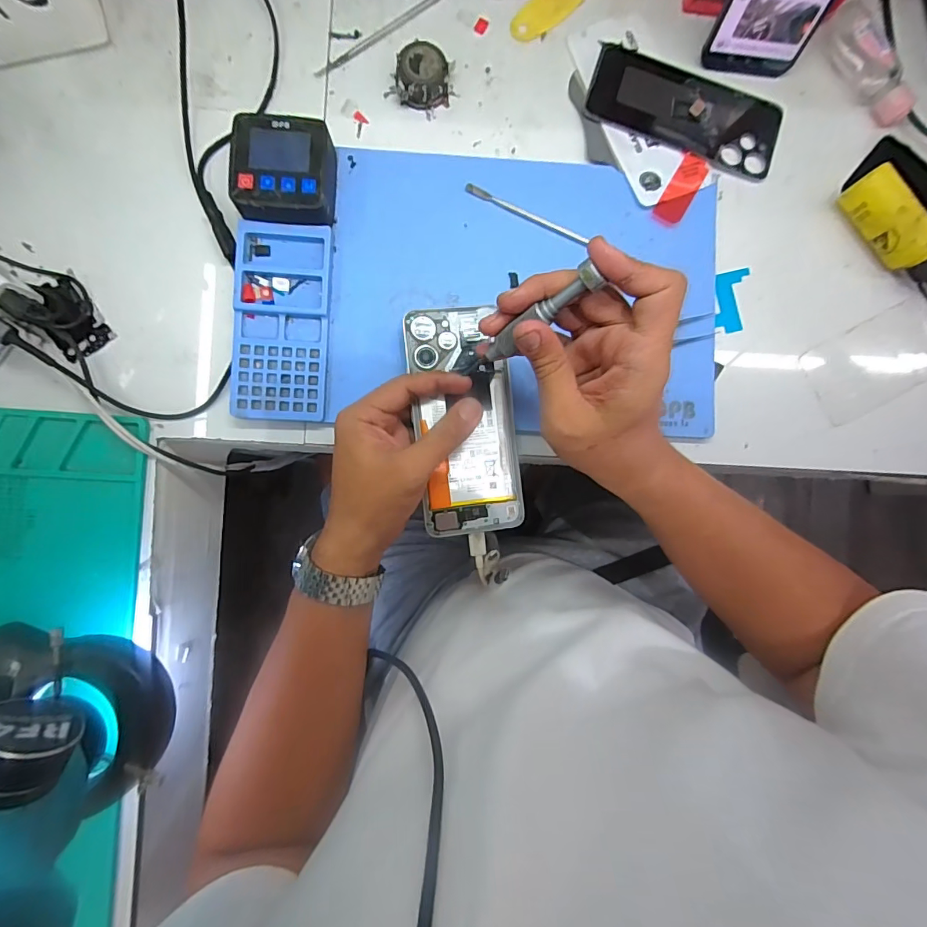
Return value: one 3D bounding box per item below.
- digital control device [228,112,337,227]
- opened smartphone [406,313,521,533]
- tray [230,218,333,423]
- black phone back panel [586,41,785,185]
[{"bbox_3d":[-0.135,-0.217,0.354,0.070,0.034,0.074,1,87,-3],"label":"digital control device"},{"bbox_3d":[0.001,-0.031,0.346,0.075,0.009,0.166,-10,91,-3],"label":"opened smartphone"},{"bbox_3d":[-0.140,-0.110,0.360,0.070,0.012,0.151,2,87,-3],"label":"tray"},{"bbox_3d":[0.186,-0.297,0.390,0.163,0.004,0.077,19,87,-2],"label":"black phone back panel"}]

